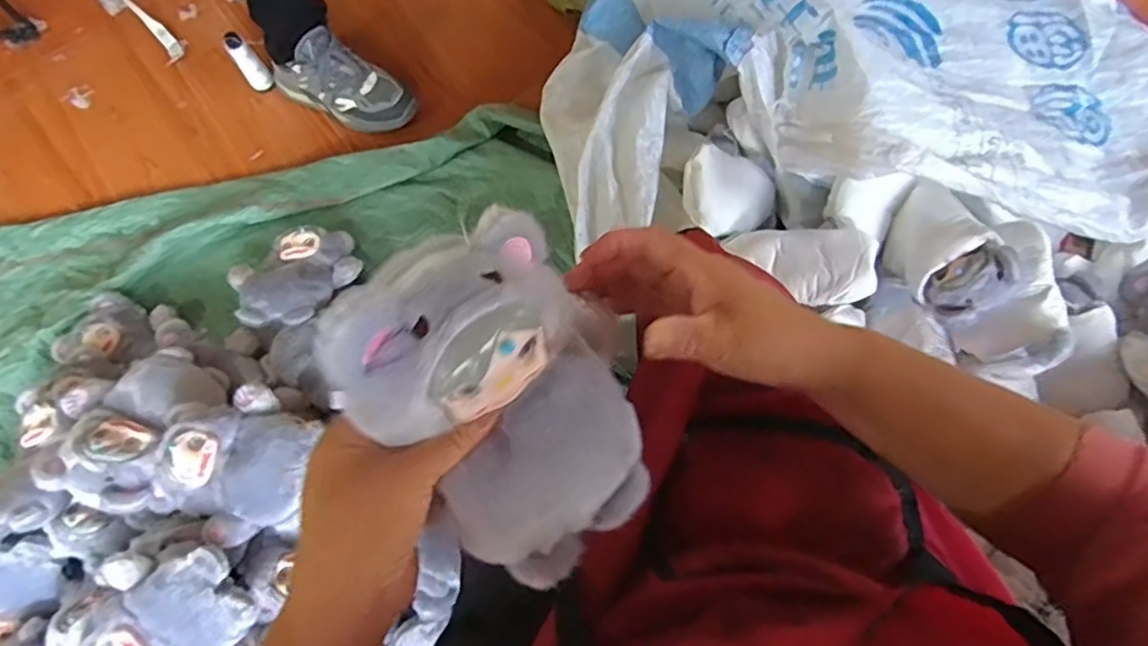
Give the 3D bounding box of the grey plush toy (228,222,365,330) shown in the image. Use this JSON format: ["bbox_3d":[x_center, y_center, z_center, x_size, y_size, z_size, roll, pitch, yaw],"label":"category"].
[{"bbox_3d":[-0.411,-0.073,0.927,0.162,0.090,0.188,41,78,12],"label":"grey plush toy"}]

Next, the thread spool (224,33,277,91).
[{"bbox_3d":[-0.552,-0.440,1.061,0.041,0.117,0.043,0,73,1],"label":"thread spool"}]

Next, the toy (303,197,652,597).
[{"bbox_3d":[-0.038,0.042,0.332,0.129,0.085,0.186,-38,111,-26],"label":"toy"}]

